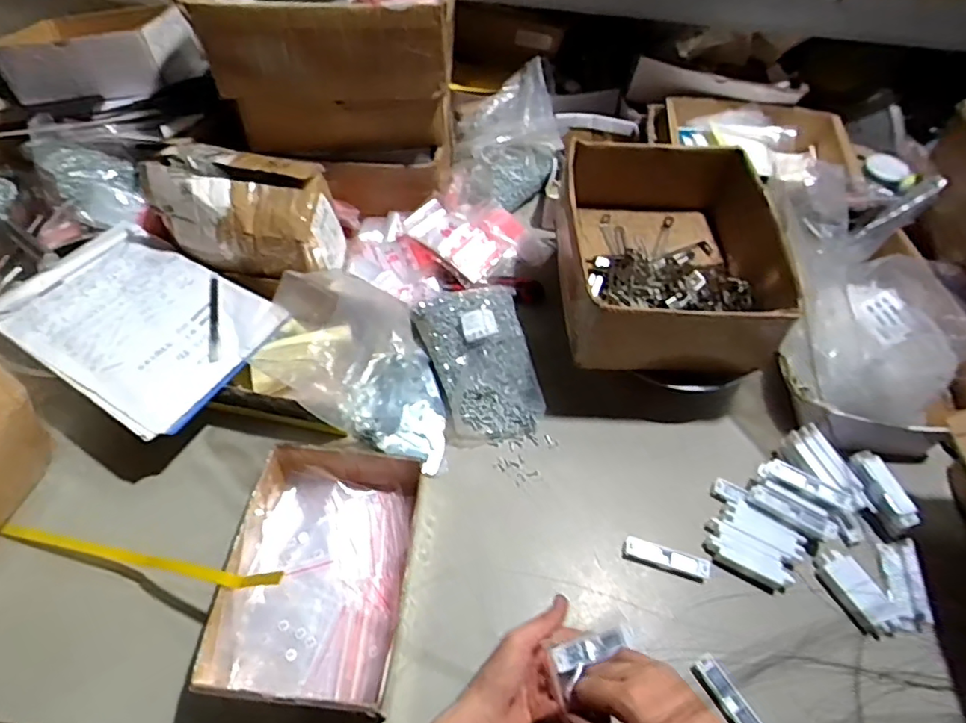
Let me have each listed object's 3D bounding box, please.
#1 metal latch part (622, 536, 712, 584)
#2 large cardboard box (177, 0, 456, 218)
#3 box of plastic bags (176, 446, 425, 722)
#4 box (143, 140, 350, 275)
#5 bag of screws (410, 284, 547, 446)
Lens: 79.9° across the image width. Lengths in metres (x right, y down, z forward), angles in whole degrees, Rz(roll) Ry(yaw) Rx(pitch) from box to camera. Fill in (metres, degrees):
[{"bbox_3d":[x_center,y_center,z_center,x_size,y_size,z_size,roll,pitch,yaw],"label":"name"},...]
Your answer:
[{"bbox_3d":[0.215,0.233,0.678,0.100,0.007,0.028,17,56,9],"label":"metal latch part"},{"bbox_3d":[-0.209,-0.448,0.850,0.326,0.264,0.245,0,55,-3],"label":"large cardboard box"},{"bbox_3d":[-0.176,0.233,0.607,0.192,0.068,0.277,6,55,1],"label":"box of plastic bags"},{"bbox_3d":[-0.320,-0.207,0.792,0.220,0.141,0.152,11,55,5],"label":"box"},{"bbox_3d":[0.003,-0.011,0.777,0.143,0.079,0.224,-13,57,-12],"label":"bag of screws"}]

